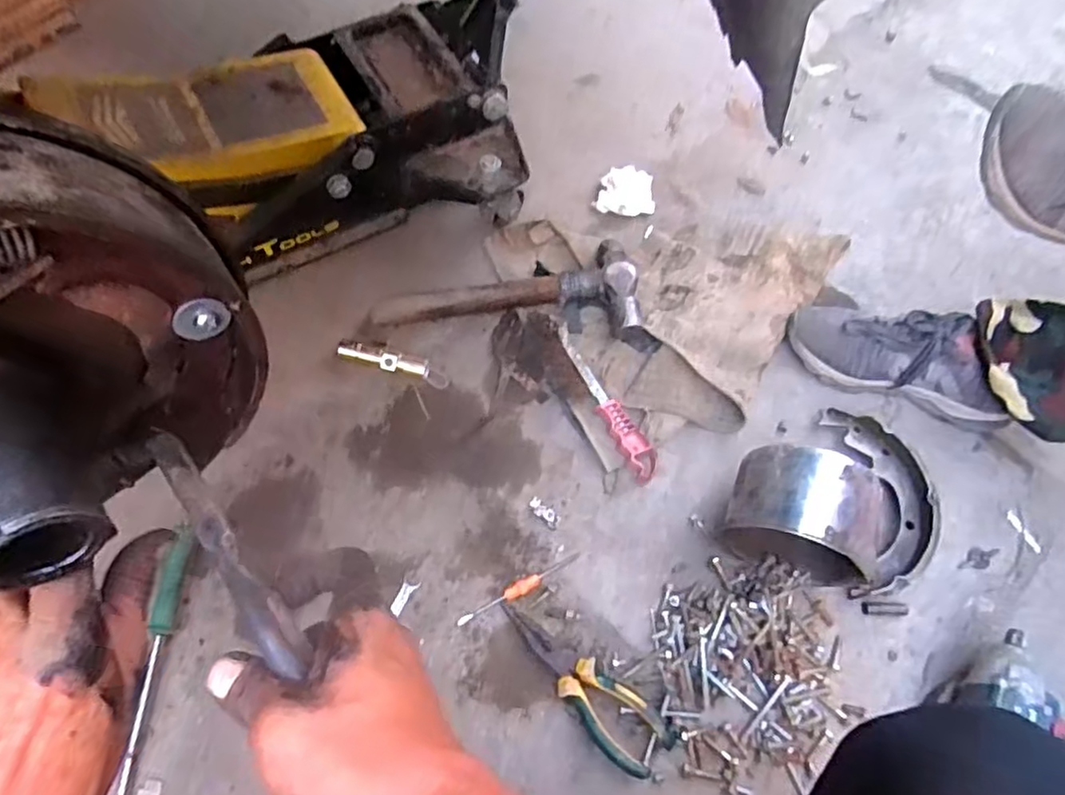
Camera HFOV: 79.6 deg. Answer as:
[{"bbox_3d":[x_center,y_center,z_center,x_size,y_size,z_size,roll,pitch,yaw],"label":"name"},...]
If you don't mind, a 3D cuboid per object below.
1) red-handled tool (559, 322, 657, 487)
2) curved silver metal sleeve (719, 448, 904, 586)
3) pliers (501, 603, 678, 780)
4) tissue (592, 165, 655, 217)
[{"bbox_3d":[0.077,0.003,0.707,0.033,0.021,0.201,-27,70,-14],"label":"red-handled tool"},{"bbox_3d":[0.257,0.113,0.619,0.130,0.123,0.088,19,66,5],"label":"curved silver metal sleeve"},{"bbox_3d":[0.043,0.270,0.596,0.188,0.030,0.058,39,69,13],"label":"pliers"},{"bbox_3d":[0.121,-0.276,0.843,0.081,0.022,0.071,-1,66,-4],"label":"tissue"}]

